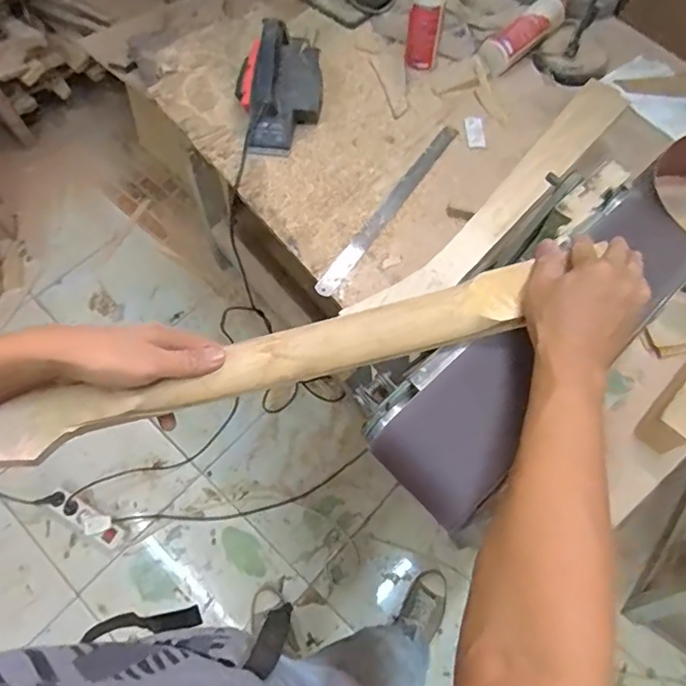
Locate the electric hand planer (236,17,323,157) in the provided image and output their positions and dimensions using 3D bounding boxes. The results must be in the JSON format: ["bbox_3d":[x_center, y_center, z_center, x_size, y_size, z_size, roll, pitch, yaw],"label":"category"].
[{"bbox_3d":[-0.111,-0.468,0.935,0.148,0.166,0.192,-7,66,-3],"label":"electric hand planer"}]

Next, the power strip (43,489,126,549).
[{"bbox_3d":[-0.669,0.452,1.368,0.219,0.034,0.062,27,68,12],"label":"power strip"}]

